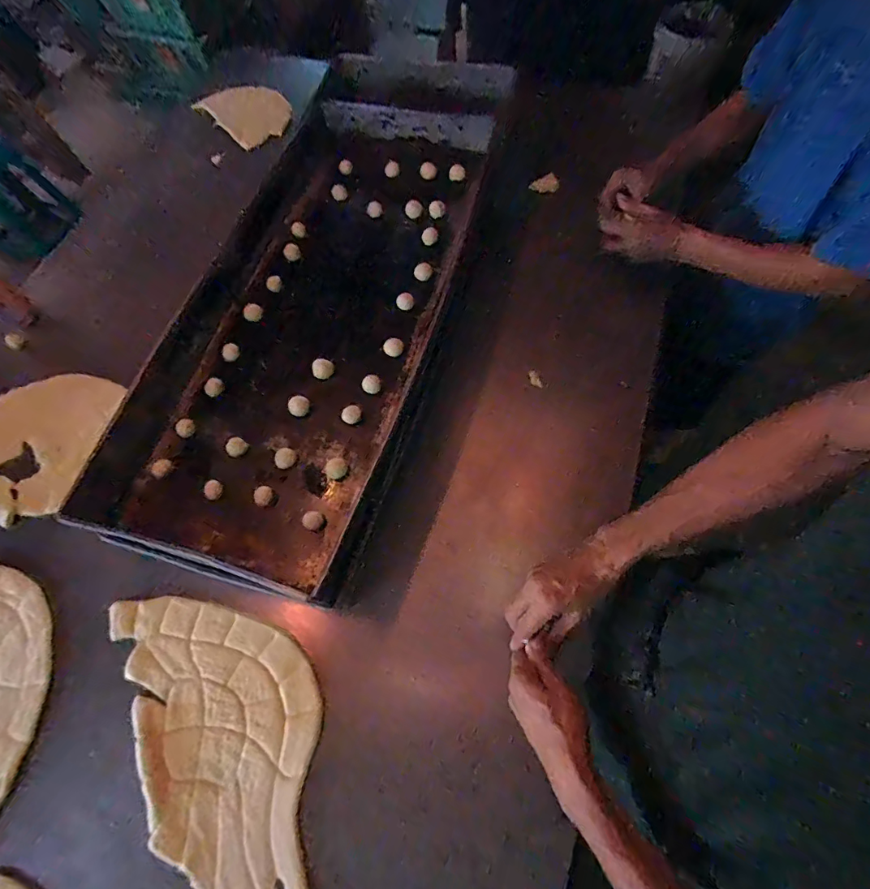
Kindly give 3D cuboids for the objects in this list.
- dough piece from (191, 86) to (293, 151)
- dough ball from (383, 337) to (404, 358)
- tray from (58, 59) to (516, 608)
[{"bbox_3d":[-0.431,-0.784,1.070,0.217,0.023,0.155,38,83,13],"label":"dough piece"},{"bbox_3d":[-0.061,-0.142,0.681,0.030,0.025,0.023,-15,64,-1],"label":"dough ball"},{"bbox_3d":[-0.182,-0.258,0.733,0.411,0.084,0.916,14,71,8],"label":"tray"}]

